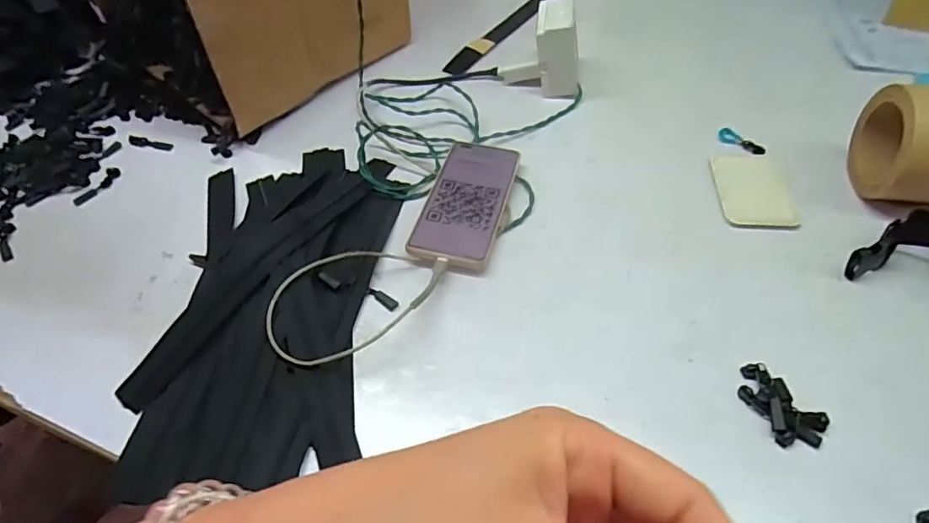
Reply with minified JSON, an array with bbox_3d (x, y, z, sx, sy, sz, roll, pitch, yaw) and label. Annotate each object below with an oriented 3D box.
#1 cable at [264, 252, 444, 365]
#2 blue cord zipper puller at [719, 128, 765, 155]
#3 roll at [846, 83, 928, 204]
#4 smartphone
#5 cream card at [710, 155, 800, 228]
[{"bbox_3d":[-0.091,0.028,0.472,0.160,0.036,0.098,-33,55,-22],"label":"cable"},{"bbox_3d":[0.304,-0.130,0.603,0.022,0.005,0.051,-32,54,-21],"label":"blue cord zipper puller"},{"bbox_3d":[0.427,-0.106,0.510,0.072,0.105,0.115,1,49,5],"label":"roll"},{"bbox_3d":[0.003,-0.061,0.553,0.077,0.017,0.165,10,51,13],"label":"smartphone"},{"bbox_3d":[0.292,-0.074,0.558,0.070,0.007,0.108,3,50,7],"label":"cream card"}]

